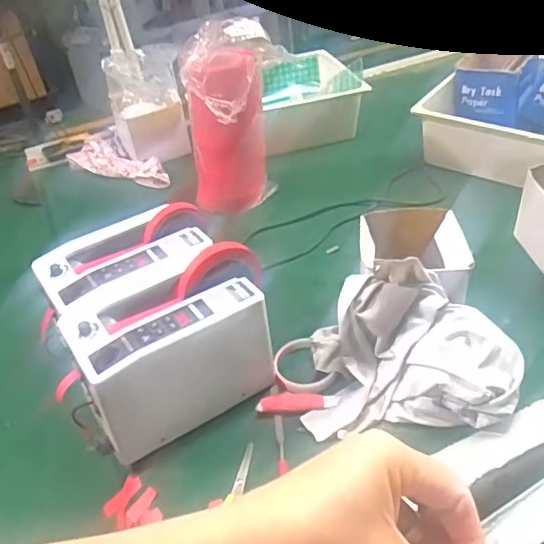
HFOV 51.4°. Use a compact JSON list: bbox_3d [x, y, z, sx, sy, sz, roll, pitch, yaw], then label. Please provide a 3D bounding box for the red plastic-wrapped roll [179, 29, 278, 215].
[{"bbox_3d":[-0.074,-0.253,0.981,0.142,0.300,0.135,-4,39,4],"label":"red plastic-wrapped roll"}]

